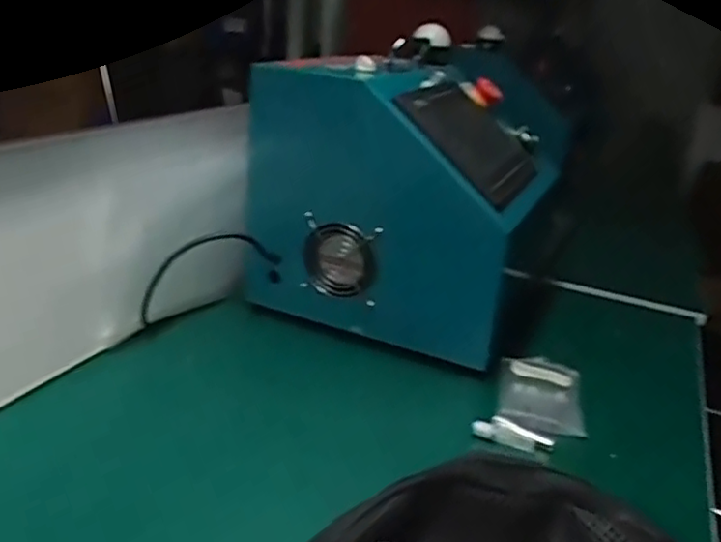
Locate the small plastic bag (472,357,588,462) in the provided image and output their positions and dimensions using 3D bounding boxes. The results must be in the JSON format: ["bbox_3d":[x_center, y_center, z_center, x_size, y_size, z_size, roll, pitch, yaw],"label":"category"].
[{"bbox_3d":[0.171,0.131,0.640,0.088,0.028,0.144,15,23,21],"label":"small plastic bag"}]

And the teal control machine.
[{"bbox_3d":[0.070,-0.103,0.797,0.276,0.321,0.314,14,23,19],"label":"teal control machine"}]

